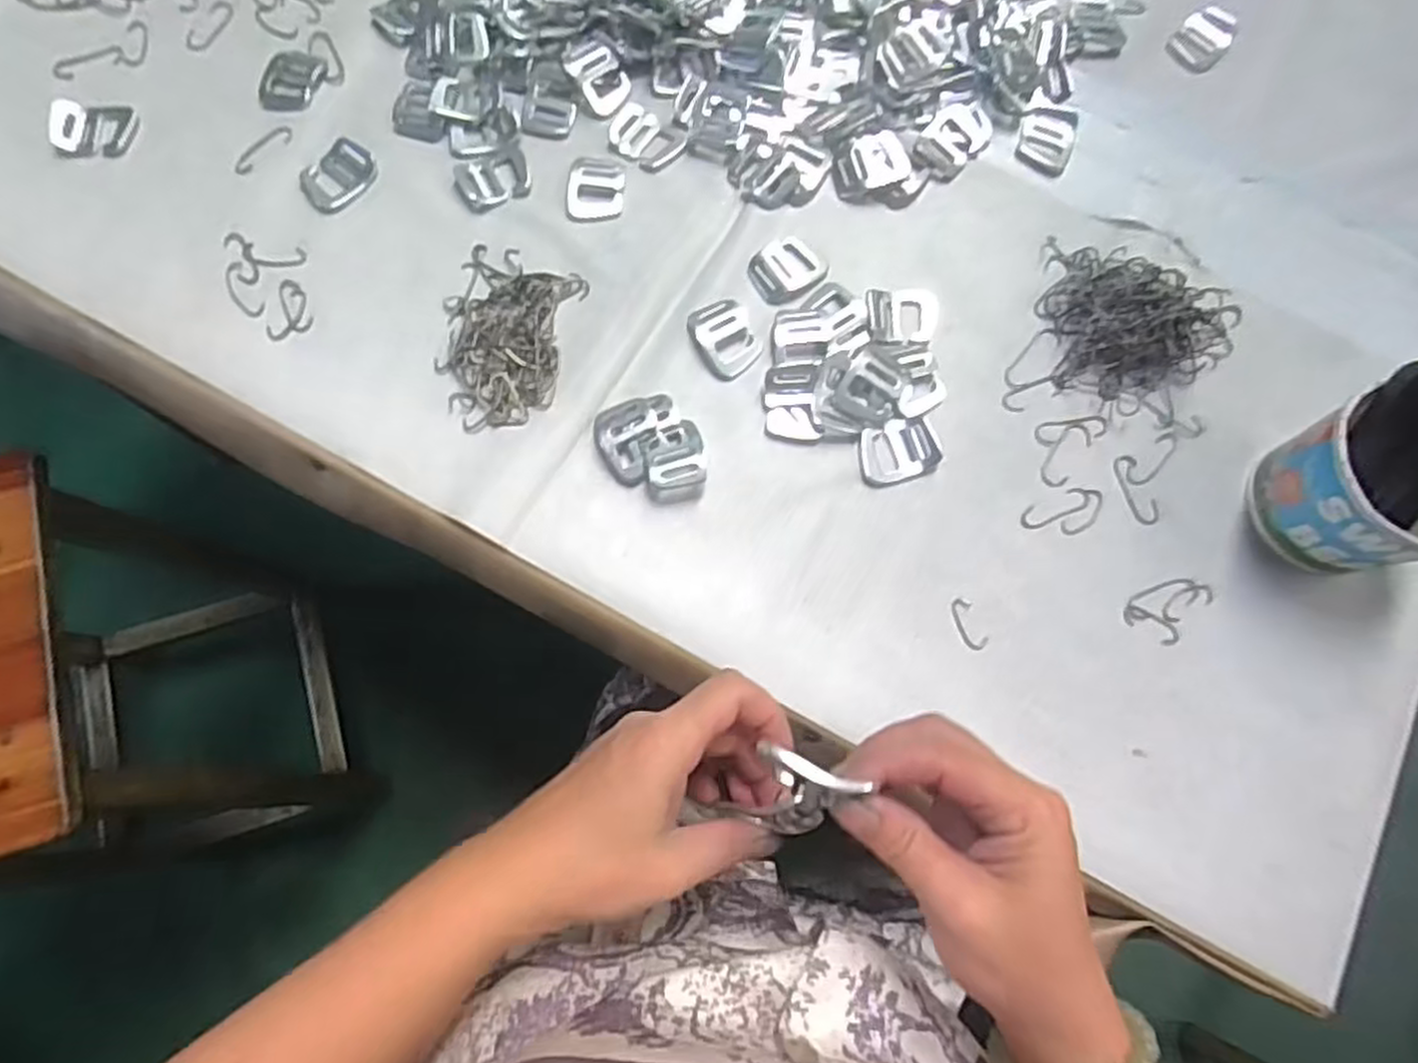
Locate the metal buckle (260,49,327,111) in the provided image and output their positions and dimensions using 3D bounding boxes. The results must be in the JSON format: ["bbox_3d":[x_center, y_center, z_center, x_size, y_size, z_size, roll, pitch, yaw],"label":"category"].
[{"bbox_3d":[-0.265,-0.286,0.493,0.033,0.007,0.045,20,74,4],"label":"metal buckle"}]

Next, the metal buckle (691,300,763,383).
[{"bbox_3d":[0.010,-0.114,0.458,0.037,0.004,0.049,-17,75,-7],"label":"metal buckle"}]

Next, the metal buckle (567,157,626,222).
[{"bbox_3d":[-0.070,-0.214,0.485,0.035,0.004,0.045,3,73,-1],"label":"metal buckle"}]

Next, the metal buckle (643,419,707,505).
[{"bbox_3d":[-0.018,-0.041,0.434,0.033,0.013,0.046,-5,74,-4],"label":"metal buckle"}]

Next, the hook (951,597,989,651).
[{"bbox_3d":[0.142,0.050,0.422,0.013,0.004,0.029,-17,75,-7],"label":"hook"}]

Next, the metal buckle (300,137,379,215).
[{"bbox_3d":[-0.228,-0.219,0.478,0.036,0.004,0.048,34,75,8],"label":"metal buckle"}]

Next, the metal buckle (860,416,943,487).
[{"bbox_3d":[0.108,-0.046,0.446,0.046,0.007,0.035,-15,75,-7],"label":"metal buckle"}]

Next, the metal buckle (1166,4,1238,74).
[{"bbox_3d":[0.346,-0.345,0.541,0.035,0.004,0.062,43,77,10],"label":"metal buckle"}]

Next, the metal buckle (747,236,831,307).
[{"bbox_3d":[0.049,-0.162,0.480,0.050,0.004,0.038,-33,77,-11],"label":"metal buckle"}]

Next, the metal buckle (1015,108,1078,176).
[{"bbox_3d":[0.222,-0.258,0.510,0.034,0.005,0.048,17,74,3],"label":"metal buckle"}]

